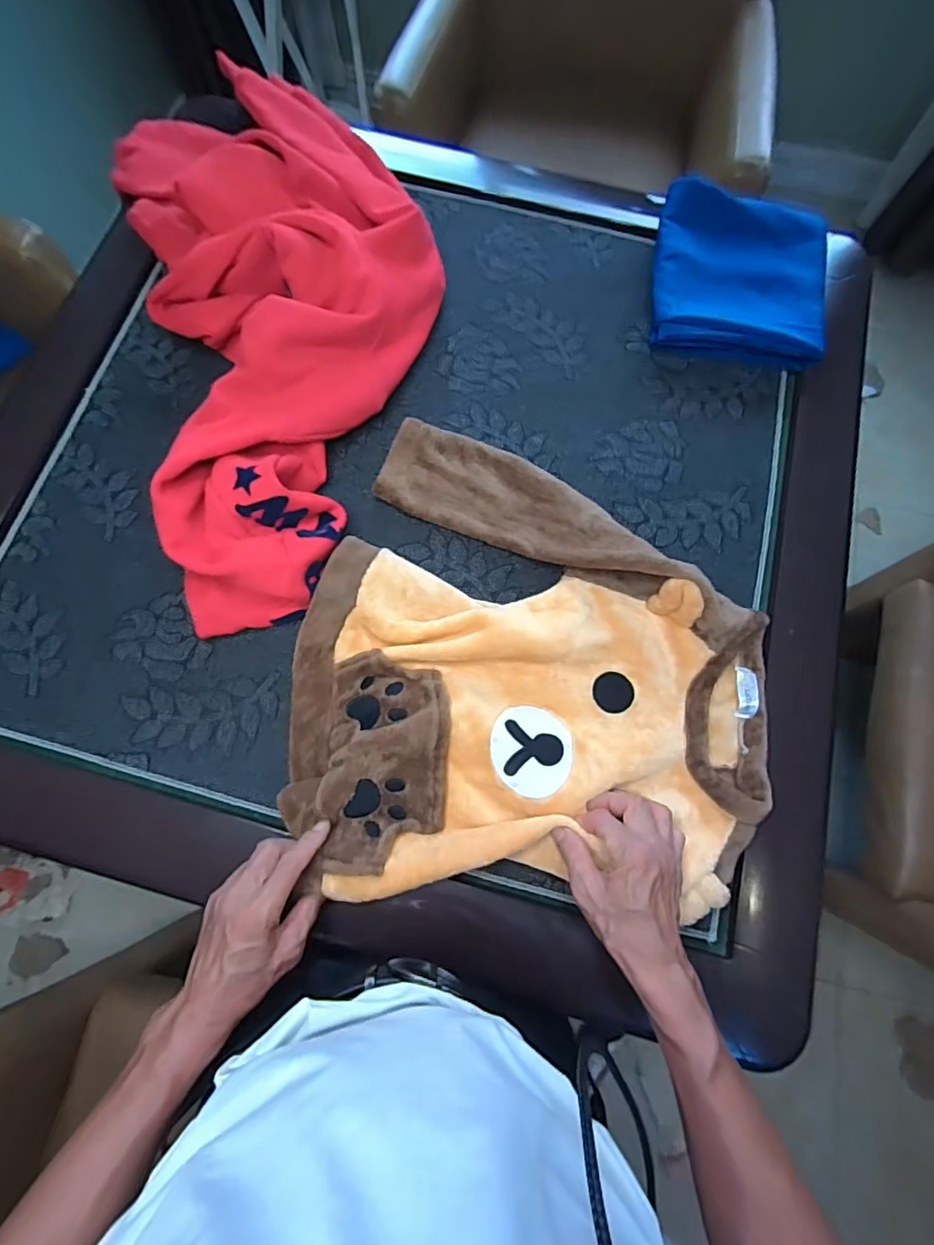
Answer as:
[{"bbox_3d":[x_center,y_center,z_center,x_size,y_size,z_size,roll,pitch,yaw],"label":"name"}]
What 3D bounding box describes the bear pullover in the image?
[{"bbox_3d":[0.063,0.021,0.494,0.428,0.050,0.430,4,77,0],"label":"bear pullover"}]

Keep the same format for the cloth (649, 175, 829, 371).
[{"bbox_3d":[0.318,-0.403,0.611,0.192,0.073,0.191,9,77,1],"label":"cloth"}]

